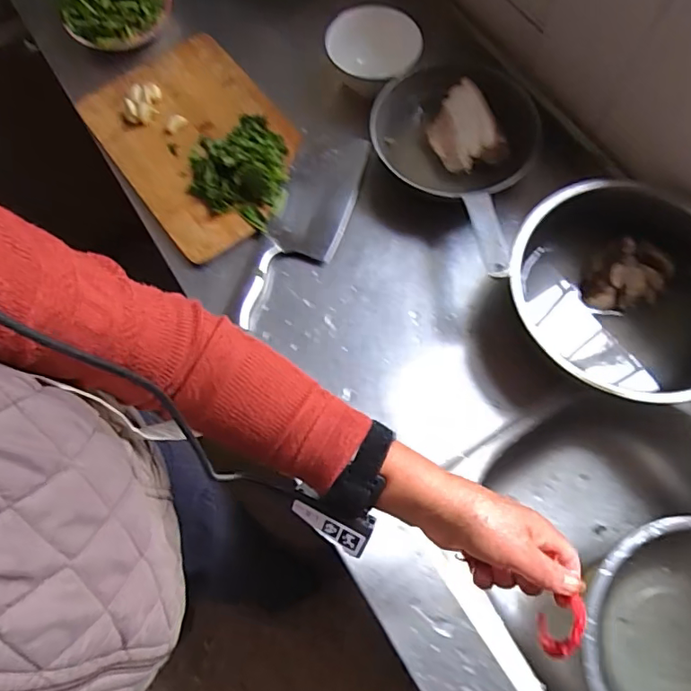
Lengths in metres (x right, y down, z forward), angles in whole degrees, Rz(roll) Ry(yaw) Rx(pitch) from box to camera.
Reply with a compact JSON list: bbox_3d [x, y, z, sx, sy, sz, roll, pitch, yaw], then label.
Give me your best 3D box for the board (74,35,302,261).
[{"bbox_3d":[-0.196,-0.275,0.713,0.216,0.024,0.320,-35,73,-11],"label":"board"}]

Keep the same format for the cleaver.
[{"bbox_3d":[-0.048,-0.150,0.670,0.090,0.019,0.287,14,71,7],"label":"cleaver"}]

